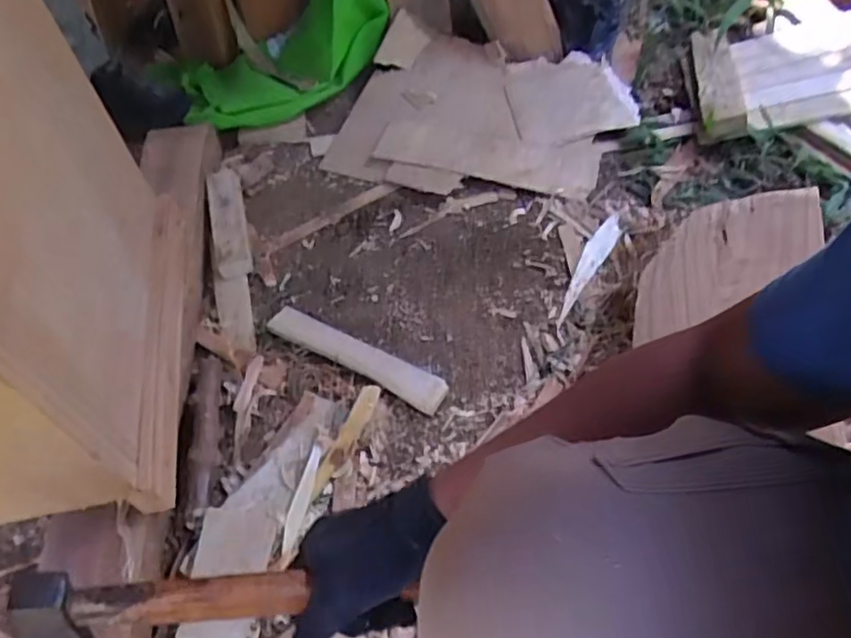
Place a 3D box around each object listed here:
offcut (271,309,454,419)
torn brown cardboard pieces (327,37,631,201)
[{"bbox_3d":[-0.099,0.049,0.931,0.280,0.021,0.047,25,58,20],"label":"offcut"},{"bbox_3d":[0.094,-0.359,1.166,0.478,0.032,0.337,14,66,16],"label":"torn brown cardboard pieces"}]

